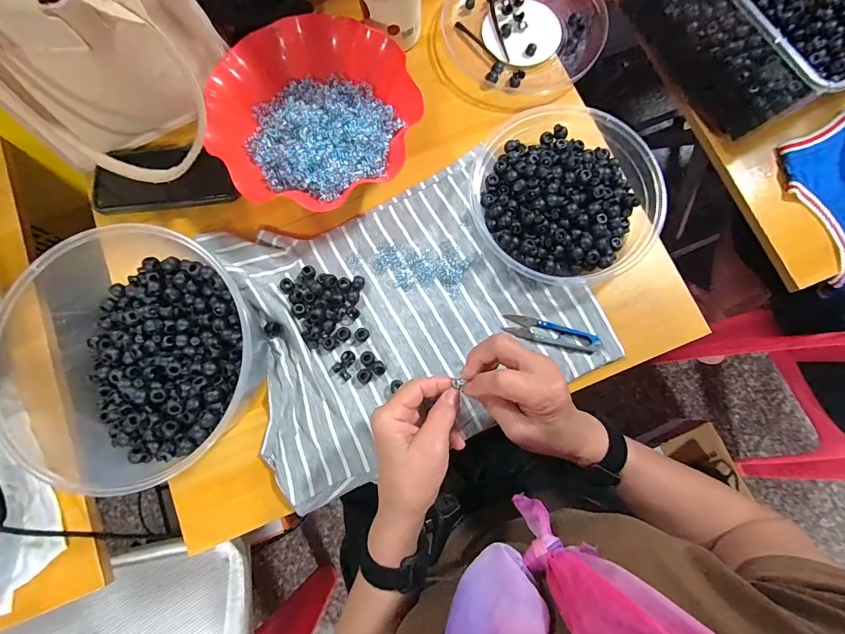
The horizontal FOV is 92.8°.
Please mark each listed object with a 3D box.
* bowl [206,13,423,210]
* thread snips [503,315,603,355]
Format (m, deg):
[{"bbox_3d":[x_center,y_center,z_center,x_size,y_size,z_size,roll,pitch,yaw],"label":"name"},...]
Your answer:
[{"bbox_3d":[-0.120,-0.221,0.455,0.214,0.058,0.213,0,79,1],"label":"bowl"},{"bbox_3d":[0.140,0.018,0.433,0.102,0.008,0.025,14,79,4],"label":"thread snips"}]

